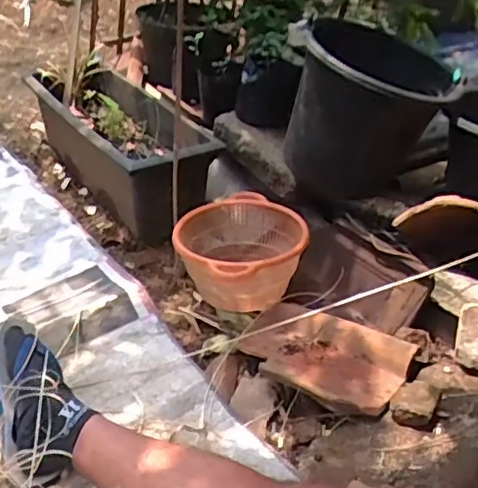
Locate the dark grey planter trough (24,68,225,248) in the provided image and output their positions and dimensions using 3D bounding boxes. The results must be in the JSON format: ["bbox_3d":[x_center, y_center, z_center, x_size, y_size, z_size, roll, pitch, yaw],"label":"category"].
[{"bbox_3d":[-0.268,-0.225,1.493,0.251,0.231,0.590,-25,39,-32],"label":"dark grey planter trough"}]

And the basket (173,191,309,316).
[{"bbox_3d":[0.004,0.015,1.216,0.250,0.131,0.268,-1,32,1],"label":"basket"}]

